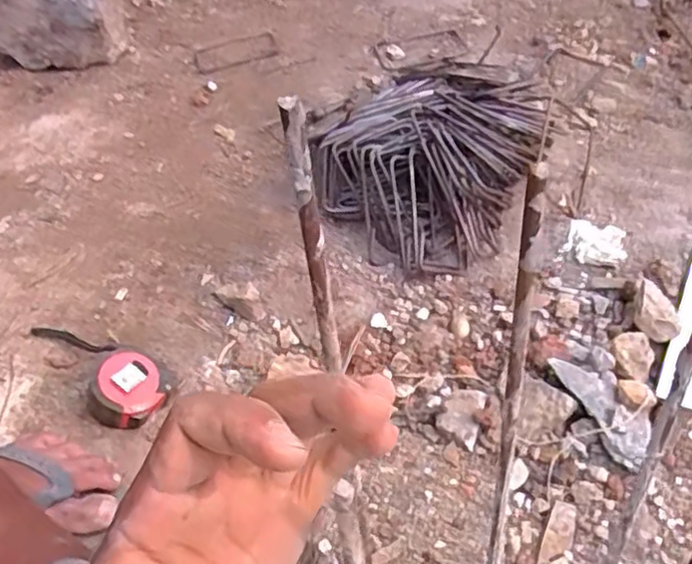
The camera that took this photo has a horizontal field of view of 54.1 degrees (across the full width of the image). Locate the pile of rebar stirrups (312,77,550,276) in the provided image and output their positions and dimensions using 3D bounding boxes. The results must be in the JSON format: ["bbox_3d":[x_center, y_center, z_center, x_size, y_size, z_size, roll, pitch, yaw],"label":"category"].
[{"bbox_3d":[0.107,-0.154,0.863,0.224,0.130,0.262,16,50,21],"label":"pile of rebar stirrups"}]

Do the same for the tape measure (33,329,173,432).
[{"bbox_3d":[-0.275,0.088,0.709,0.190,0.045,0.069,18,52,21],"label":"tape measure"}]

